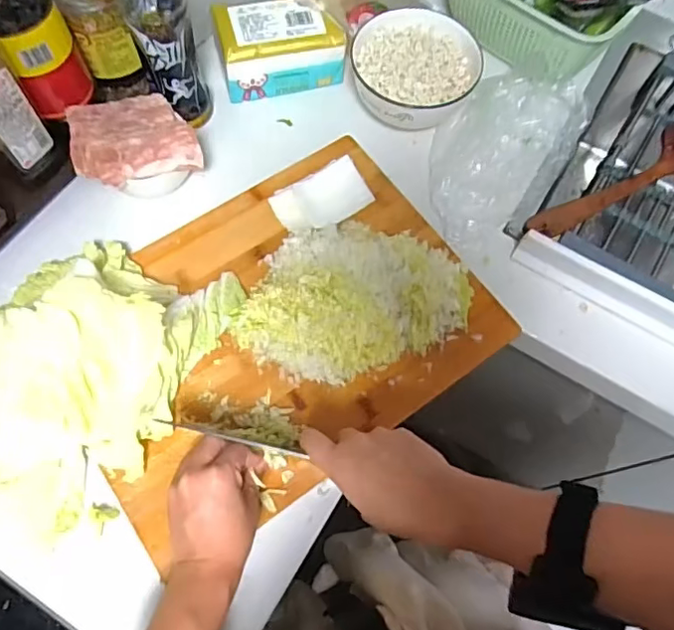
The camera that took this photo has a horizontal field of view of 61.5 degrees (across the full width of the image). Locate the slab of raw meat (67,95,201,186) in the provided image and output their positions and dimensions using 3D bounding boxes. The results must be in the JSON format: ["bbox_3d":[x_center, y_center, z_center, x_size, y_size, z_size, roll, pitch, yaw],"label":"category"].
[{"bbox_3d":[-0.215,-0.191,0.592,0.118,0.040,0.109,-22,70,-12],"label":"slab of raw meat"}]

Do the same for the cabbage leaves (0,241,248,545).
[{"bbox_3d":[-0.239,0.046,0.510,0.196,0.084,0.278,22,68,7],"label":"cabbage leaves"}]

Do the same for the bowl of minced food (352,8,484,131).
[{"bbox_3d":[0.086,-0.285,0.675,0.139,0.068,0.144,1,67,-2],"label":"bowl of minced food"}]

